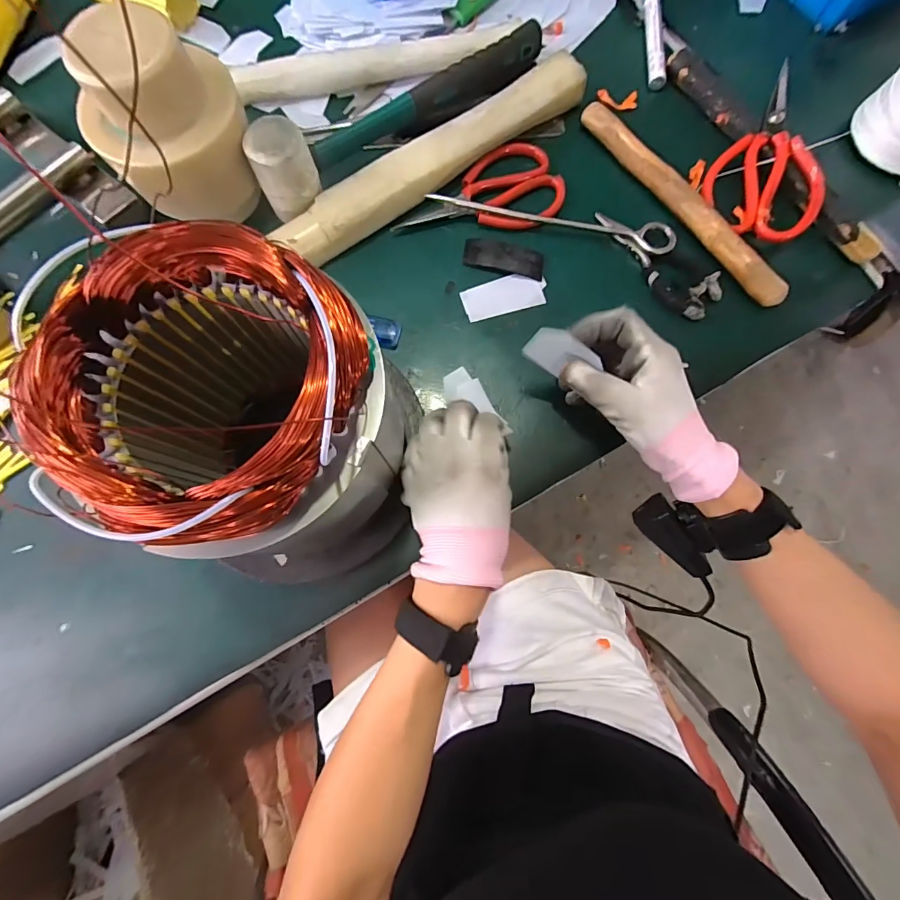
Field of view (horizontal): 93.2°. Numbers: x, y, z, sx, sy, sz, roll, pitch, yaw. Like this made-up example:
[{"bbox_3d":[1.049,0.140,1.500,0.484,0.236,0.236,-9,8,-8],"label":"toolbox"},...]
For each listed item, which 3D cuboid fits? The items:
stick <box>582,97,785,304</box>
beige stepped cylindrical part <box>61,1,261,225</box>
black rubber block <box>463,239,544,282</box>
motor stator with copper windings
[{"bbox_3d":[0.204,-0.223,0.381,0.020,0.022,0.245,-35,80,-7],"label":"stick"},{"bbox_3d":[-0.209,-0.243,0.333,0.103,0.124,0.089,-43,82,-9],"label":"beige stepped cylindrical part"},{"bbox_3d":[0.048,-0.172,0.382,0.072,0.004,0.027,14,78,3],"label":"black rubber block"},{"bbox_3d":[-0.096,-0.003,0.252,0.146,0.175,0.154,-6,78,-2],"label":"motor stator with copper windings"}]

